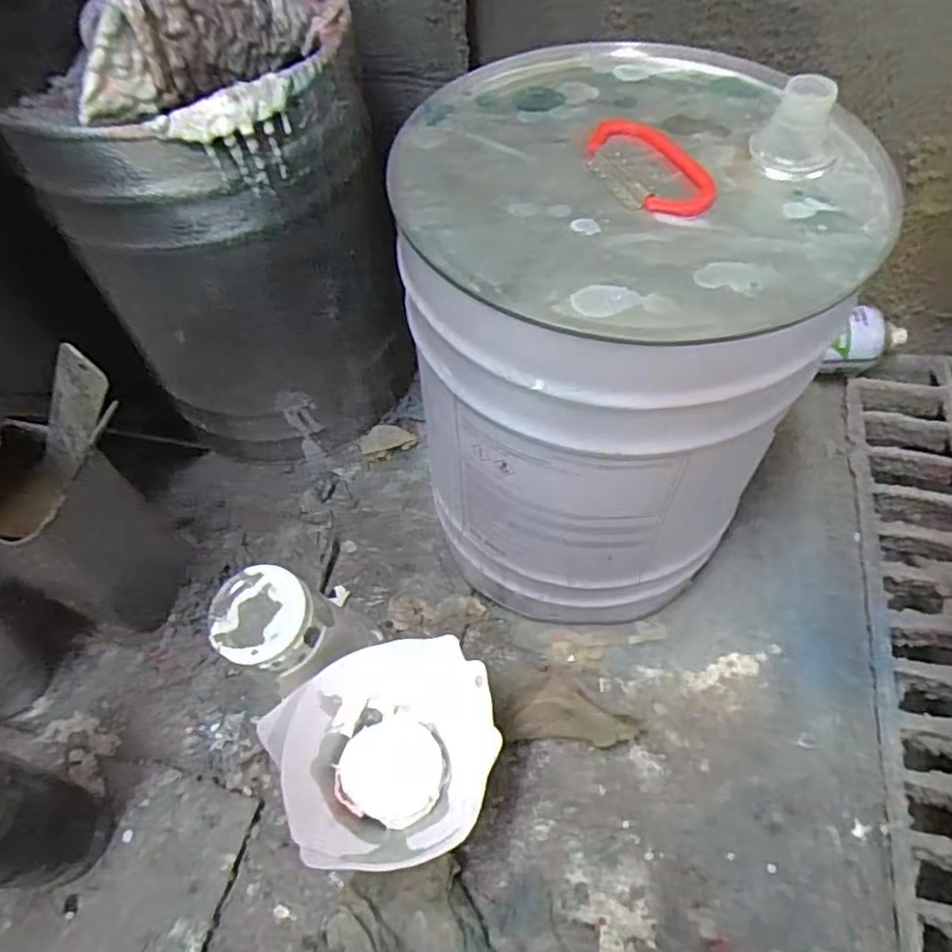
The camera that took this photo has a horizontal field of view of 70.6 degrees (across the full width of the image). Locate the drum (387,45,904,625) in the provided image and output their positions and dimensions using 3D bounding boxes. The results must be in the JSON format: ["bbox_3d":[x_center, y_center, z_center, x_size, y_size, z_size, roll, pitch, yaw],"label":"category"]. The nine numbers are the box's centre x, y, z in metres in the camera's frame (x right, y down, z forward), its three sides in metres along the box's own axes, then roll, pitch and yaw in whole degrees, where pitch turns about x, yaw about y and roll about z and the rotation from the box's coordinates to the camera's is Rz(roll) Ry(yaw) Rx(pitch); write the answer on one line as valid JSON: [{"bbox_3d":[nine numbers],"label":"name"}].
[{"bbox_3d":[0.090,-0.085,0.487,0.256,0.297,0.271,-3,56,2],"label":"drum"}]

